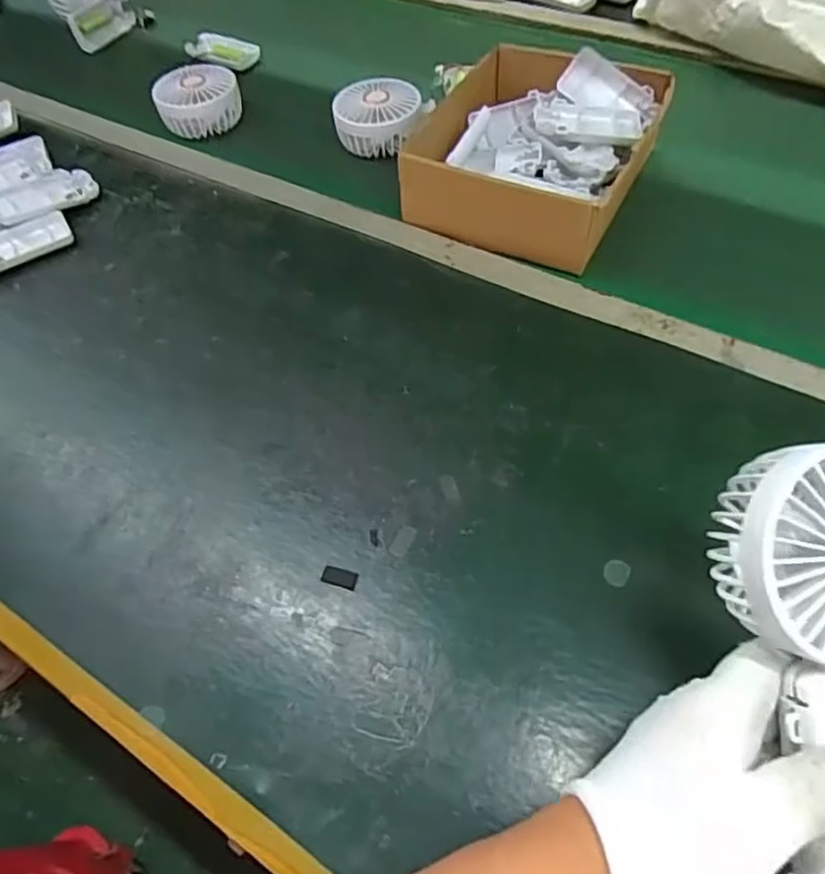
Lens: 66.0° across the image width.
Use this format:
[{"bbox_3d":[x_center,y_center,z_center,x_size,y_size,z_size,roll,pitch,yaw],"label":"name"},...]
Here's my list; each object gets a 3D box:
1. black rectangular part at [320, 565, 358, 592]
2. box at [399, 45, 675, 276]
[{"bbox_3d":[-0.046,0.087,0.396,0.023,0.004,0.012,14,60,12],"label":"black rectangular part"},{"bbox_3d":[0.112,-0.262,0.570,0.175,0.066,0.214,23,62,17],"label":"box"}]

